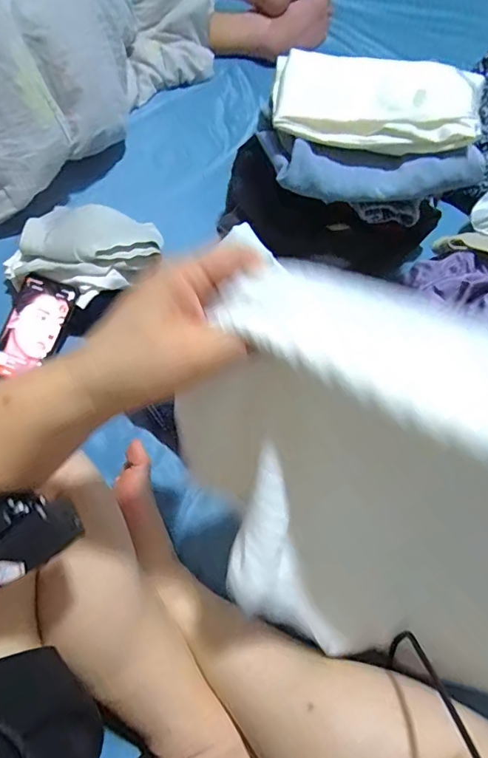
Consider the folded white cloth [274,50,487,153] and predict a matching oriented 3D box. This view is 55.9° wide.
[{"bbox_3d":[0.156,-0.325,0.539,0.241,0.046,0.124,9,60,3],"label":"folded white cloth"}]

